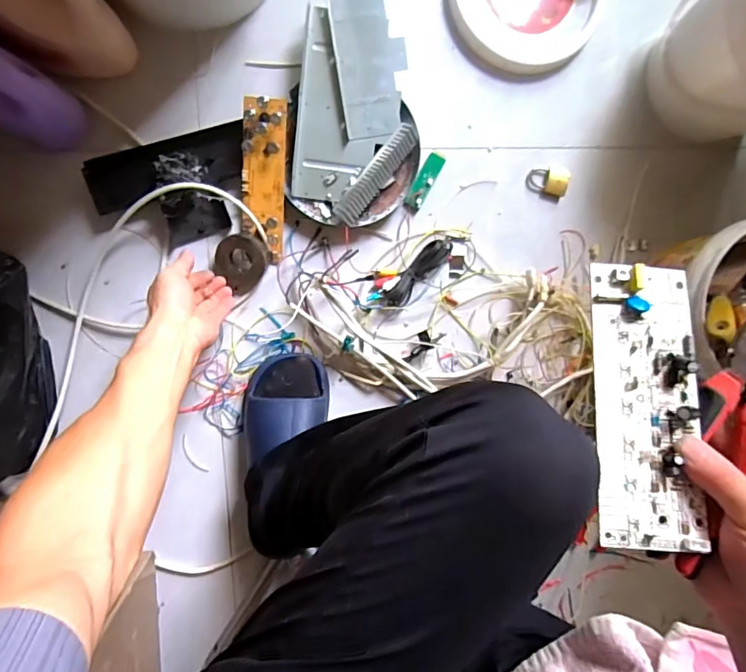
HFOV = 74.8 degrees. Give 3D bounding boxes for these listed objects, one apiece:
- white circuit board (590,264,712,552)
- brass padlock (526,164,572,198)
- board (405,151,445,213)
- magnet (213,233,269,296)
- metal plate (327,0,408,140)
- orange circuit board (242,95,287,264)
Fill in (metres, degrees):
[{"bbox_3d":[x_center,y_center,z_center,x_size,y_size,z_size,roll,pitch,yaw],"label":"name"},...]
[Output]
[{"bbox_3d":[0.185,0.042,0.328,0.068,0.012,0.189,3,77,3],"label":"white circuit board"},{"bbox_3d":[0.258,-0.229,0.714,0.062,0.011,0.041,10,94,-8],"label":"brass padlock"},{"bbox_3d":[0.074,-0.216,0.685,0.022,0.009,0.085,26,106,-9],"label":"board"},{"bbox_3d":[-0.178,-0.099,0.657,0.075,0.023,0.075,0,113,-1],"label":"magnet"},{"bbox_3d":[-0.003,-0.368,0.646,0.093,0.009,0.192,-10,103,-11],"label":"metal plate"},{"bbox_3d":[-0.144,-0.200,0.639,0.054,0.015,0.203,4,108,-3],"label":"orange circuit board"}]

